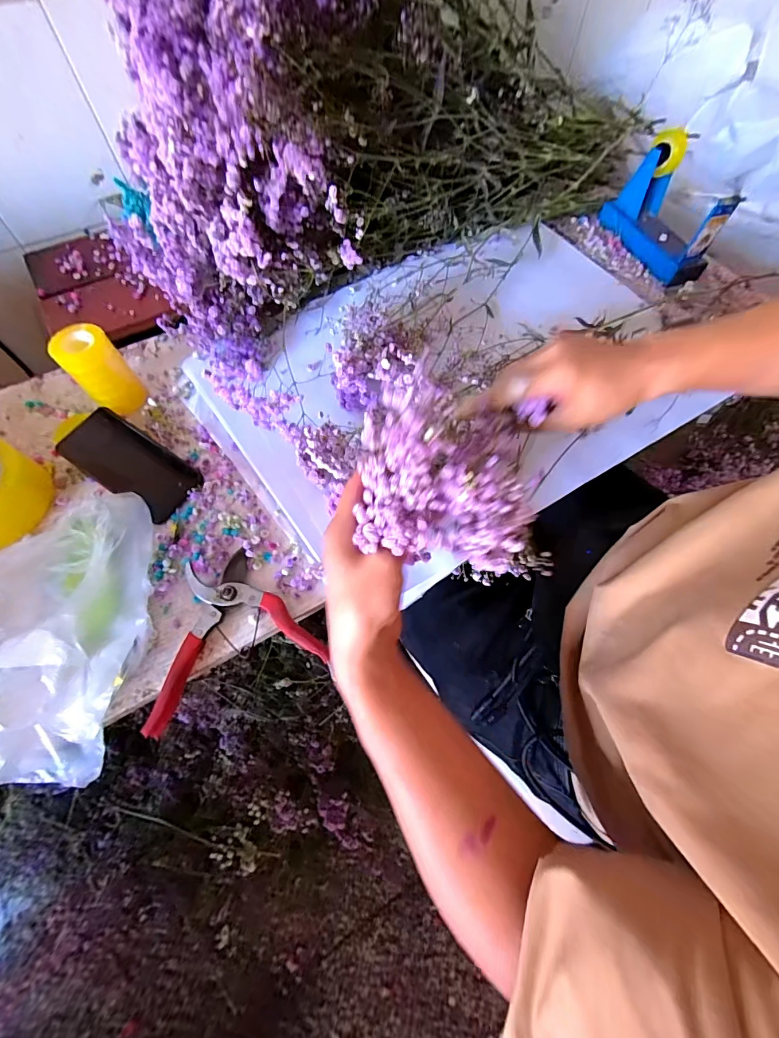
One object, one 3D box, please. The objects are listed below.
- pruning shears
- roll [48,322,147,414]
[{"bbox_3d":[-0.163,0.105,0.394,0.161,0.019,0.140,-24,67,-12],"label":"pruning shears"},{"bbox_3d":[-0.351,-0.178,0.492,0.060,0.096,0.057,0,64,-1],"label":"roll"}]

